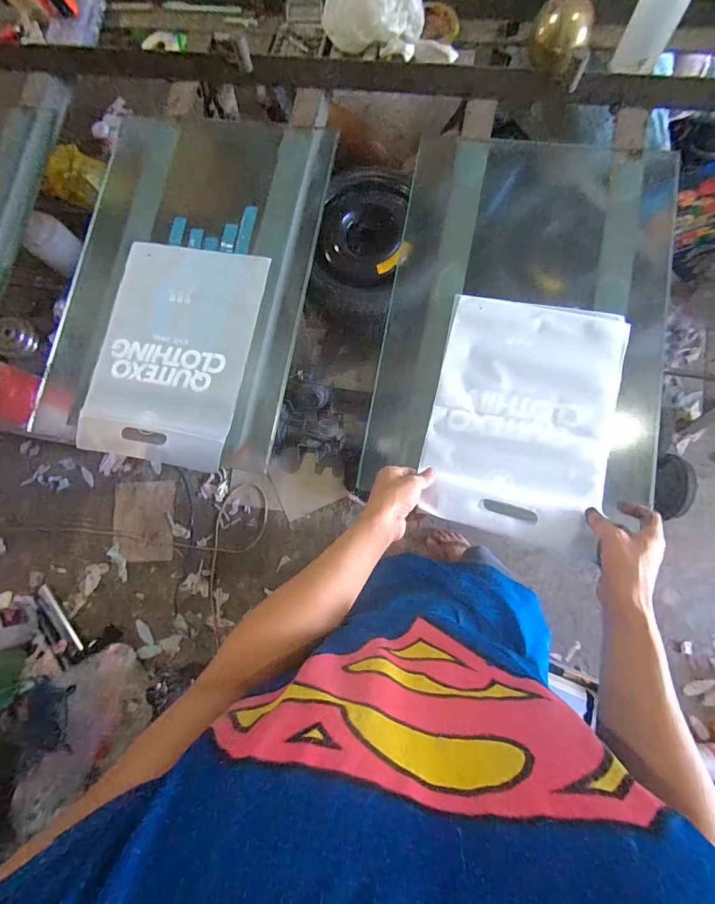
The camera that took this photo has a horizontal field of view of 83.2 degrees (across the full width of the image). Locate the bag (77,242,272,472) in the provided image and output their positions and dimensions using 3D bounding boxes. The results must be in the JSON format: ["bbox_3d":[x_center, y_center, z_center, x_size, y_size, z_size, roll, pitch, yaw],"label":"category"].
[{"bbox_3d":[-0.304,-0.168,0.658,0.252,0.030,0.362,10,82,6],"label":"bag"}]

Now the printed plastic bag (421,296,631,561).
[{"bbox_3d":[0.238,-0.053,0.571,0.251,0.055,0.346,12,84,7],"label":"printed plastic bag"}]

